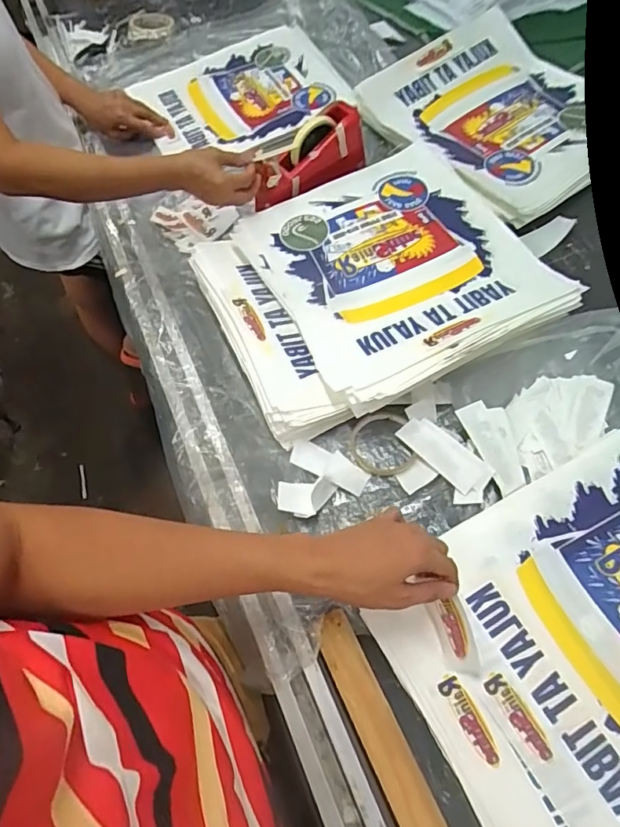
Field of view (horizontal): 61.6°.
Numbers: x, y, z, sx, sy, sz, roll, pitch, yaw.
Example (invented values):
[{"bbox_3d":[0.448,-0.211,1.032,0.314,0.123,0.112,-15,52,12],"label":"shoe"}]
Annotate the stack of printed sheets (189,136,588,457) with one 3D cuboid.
[{"bbox_3d":[0.077,-0.193,0.725,0.420,0.057,0.374,-25,62,-7],"label":"stack of printed sheets"}]

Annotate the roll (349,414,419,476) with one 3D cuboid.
[{"bbox_3d":[0.090,0.039,0.648,0.074,0.014,0.083,-14,62,-1],"label":"roll"}]

